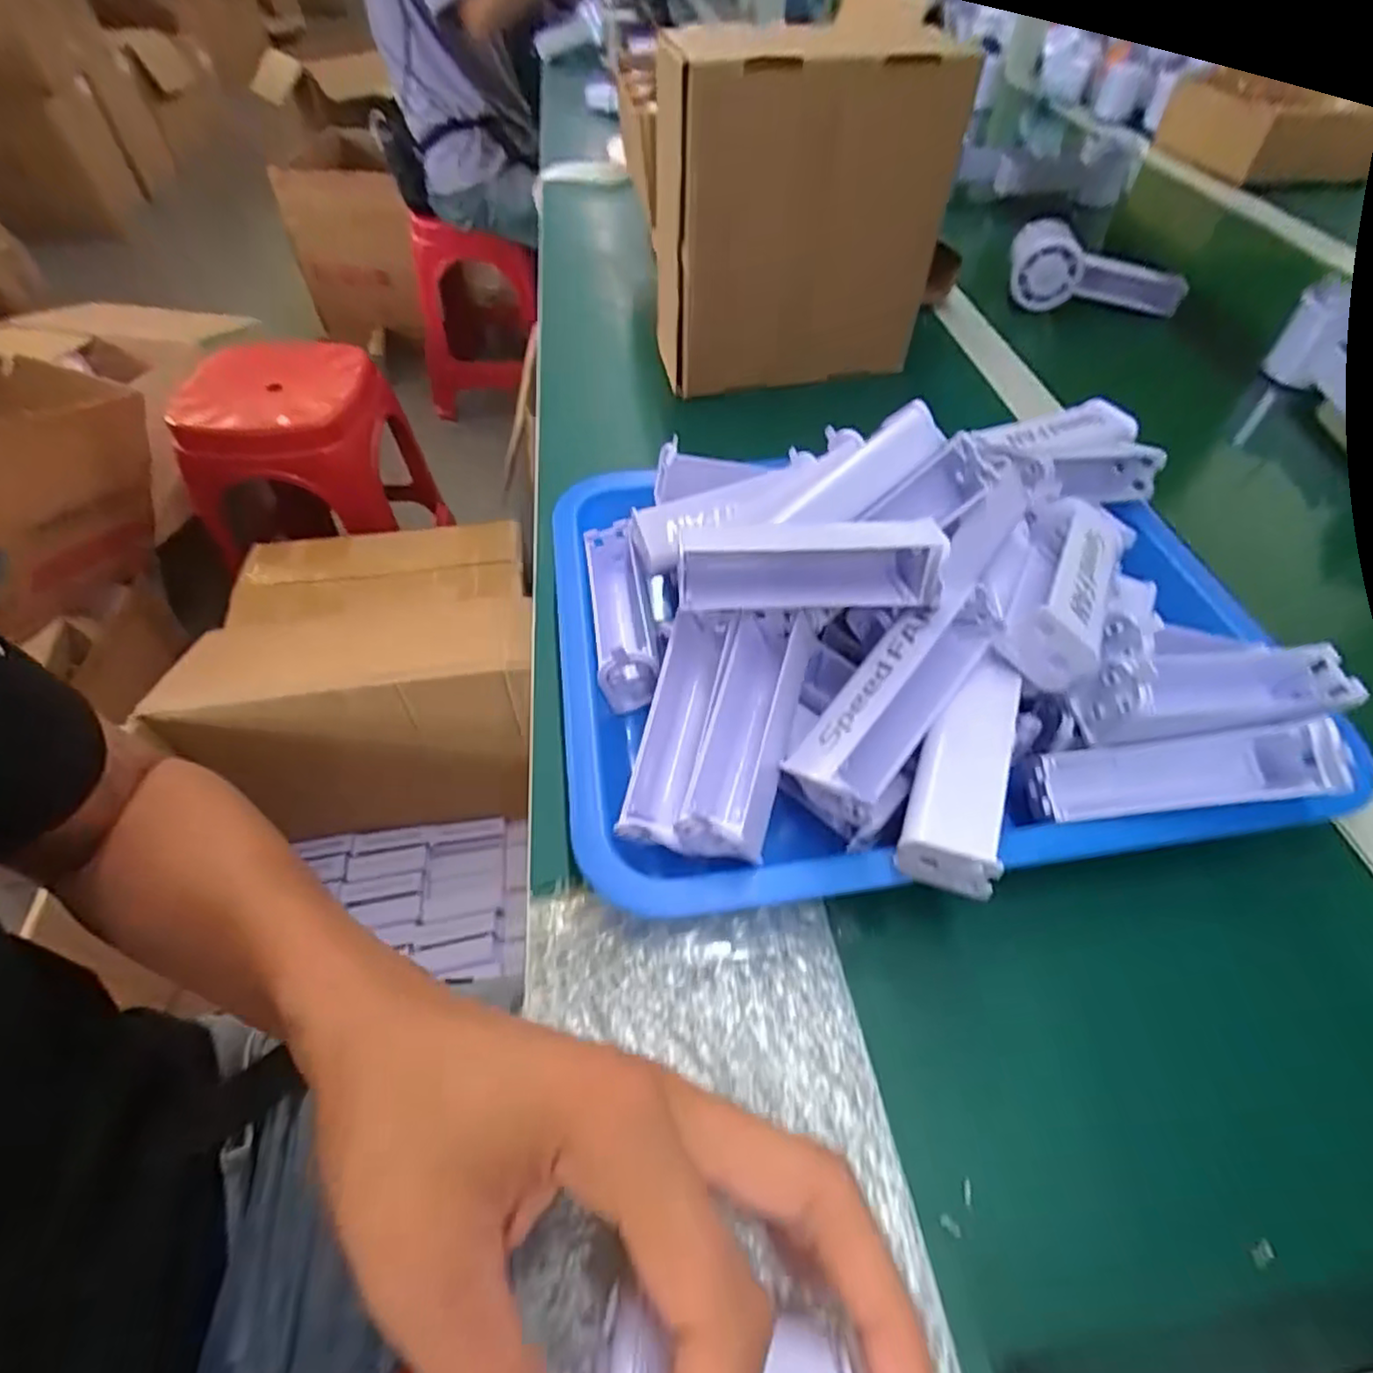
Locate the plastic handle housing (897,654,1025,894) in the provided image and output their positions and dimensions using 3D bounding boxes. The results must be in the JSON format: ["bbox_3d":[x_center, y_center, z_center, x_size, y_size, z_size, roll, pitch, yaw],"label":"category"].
[{"bbox_3d":[0.104,0.032,0.262,0.031,0.031,0.088,18,52,14],"label":"plastic handle housing"}]

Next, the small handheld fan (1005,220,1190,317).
[{"bbox_3d":[0.370,-0.377,0.625,0.156,0.061,0.035,4,50,2],"label":"small handheld fan"}]

